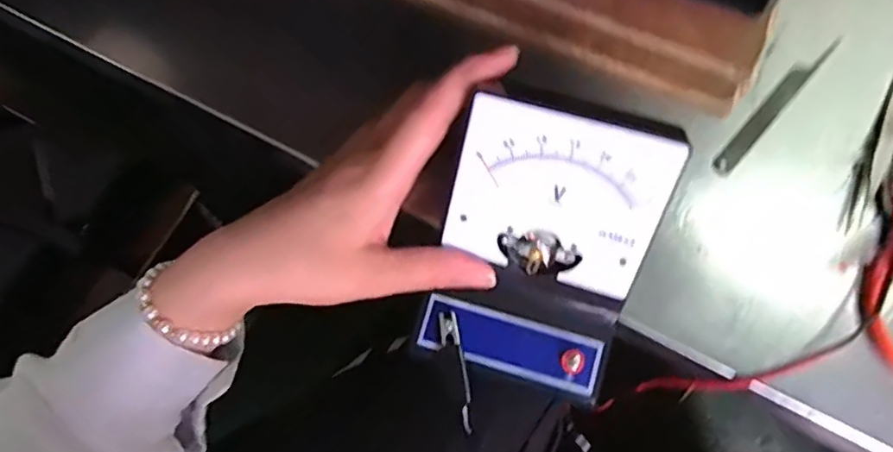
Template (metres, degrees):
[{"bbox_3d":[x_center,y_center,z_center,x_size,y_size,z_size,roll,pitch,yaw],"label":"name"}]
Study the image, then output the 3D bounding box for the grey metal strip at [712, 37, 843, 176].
[{"bbox_3d":[0.199,-0.074,0.365,0.012,0.004,0.122,42,76,10],"label":"grey metal strip"}]

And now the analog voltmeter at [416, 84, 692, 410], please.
[{"bbox_3d":[0.043,0.013,0.278,0.090,0.083,0.108,16,73,3],"label":"analog voltmeter"}]

